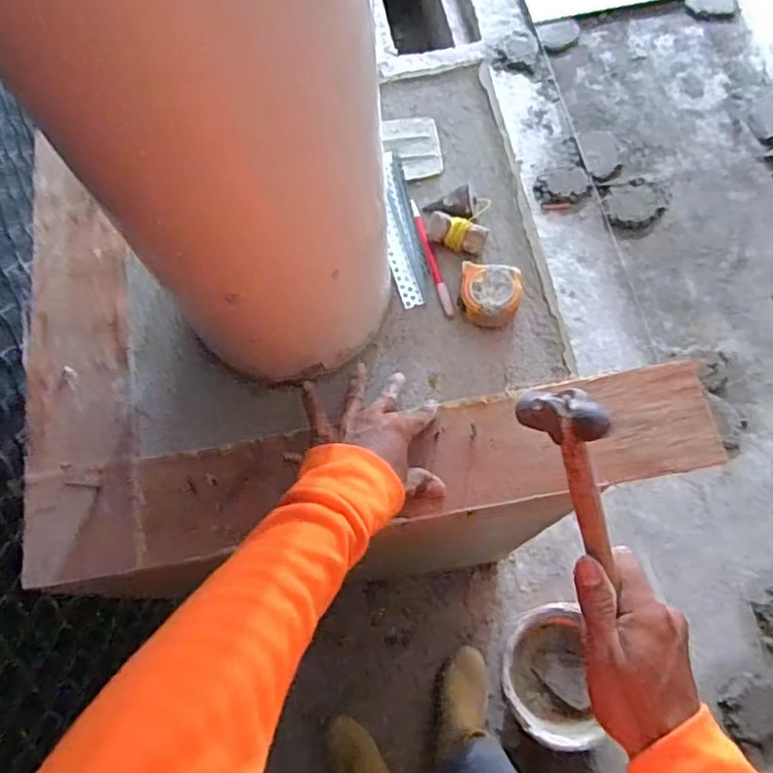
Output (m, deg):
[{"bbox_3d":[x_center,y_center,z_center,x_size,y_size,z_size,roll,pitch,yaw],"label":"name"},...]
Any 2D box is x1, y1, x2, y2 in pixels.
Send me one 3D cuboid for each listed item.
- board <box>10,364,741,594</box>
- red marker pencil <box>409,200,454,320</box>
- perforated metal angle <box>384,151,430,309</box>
[{"bbox_3d":[-0.015,0.083,0.613,0.655,0.022,0.105,-10,72,-1],"label":"board"},{"bbox_3d":[0.048,-0.141,0.684,0.011,0.014,0.138,-15,70,-3],"label":"red marker pencil"},{"bbox_3d":[0.014,-0.176,0.694,0.038,0.026,0.183,-13,70,-3],"label":"perforated metal angle"}]

